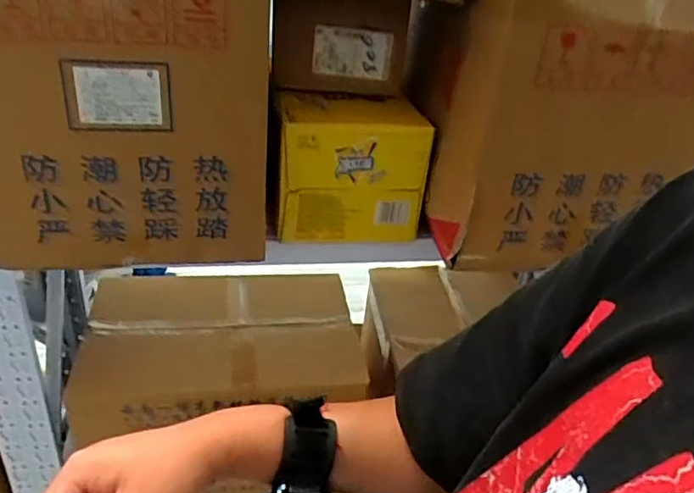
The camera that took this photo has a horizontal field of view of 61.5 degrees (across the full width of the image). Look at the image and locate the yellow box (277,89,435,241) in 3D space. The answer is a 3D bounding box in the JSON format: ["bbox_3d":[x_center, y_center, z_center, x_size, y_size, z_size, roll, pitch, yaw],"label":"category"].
[{"bbox_3d":[0.002,-0.135,0.996,0.246,0.214,0.167,1,32,-8],"label":"yellow box"}]

